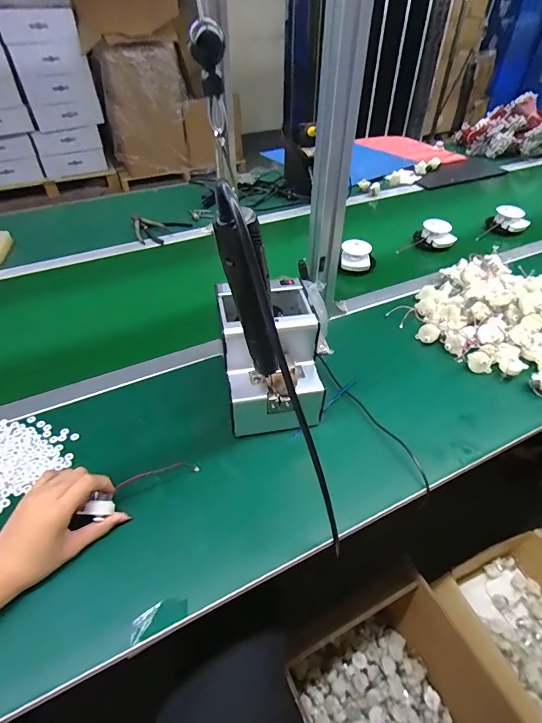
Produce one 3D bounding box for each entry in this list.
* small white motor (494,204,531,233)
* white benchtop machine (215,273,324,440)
[{"bbox_3d":[0.621,-0.367,0.996,0.088,0.044,0.061,26,50,24],"label":"small white motor"},{"bbox_3d":[0.000,-0.007,0.557,0.138,0.154,0.175,-7,46,-9],"label":"white benchtop machine"}]

